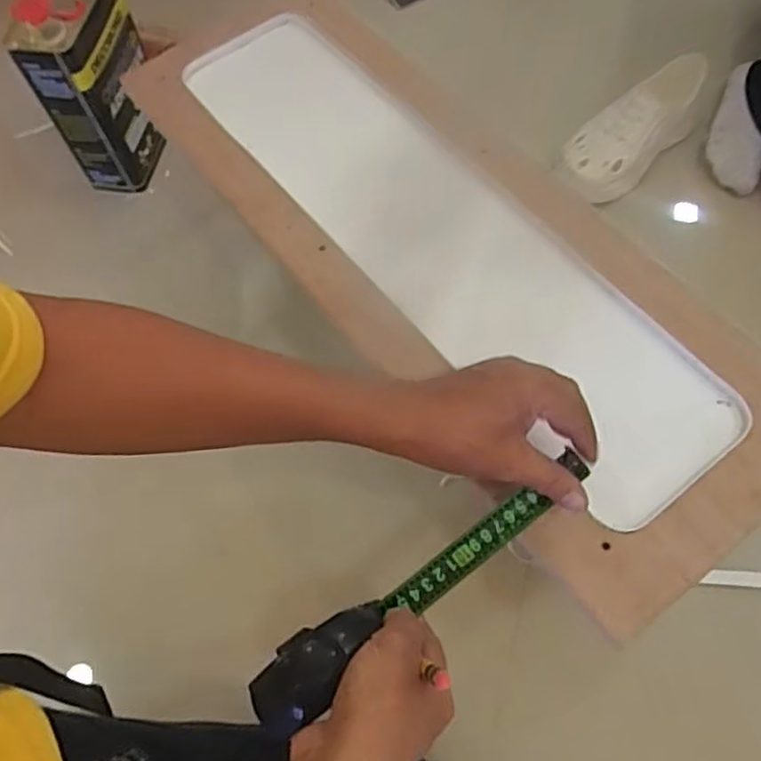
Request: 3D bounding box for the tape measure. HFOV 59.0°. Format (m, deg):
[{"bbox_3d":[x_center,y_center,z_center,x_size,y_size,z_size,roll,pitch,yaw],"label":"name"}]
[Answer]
[{"bbox_3d":[0.030,0.124,0.411,0.239,0.053,0.039,-29,65,-22],"label":"tape measure"}]

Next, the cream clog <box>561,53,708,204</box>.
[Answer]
[{"bbox_3d":[0.347,-0.349,0.917,0.099,0.090,0.224,40,72,20],"label":"cream clog"}]

